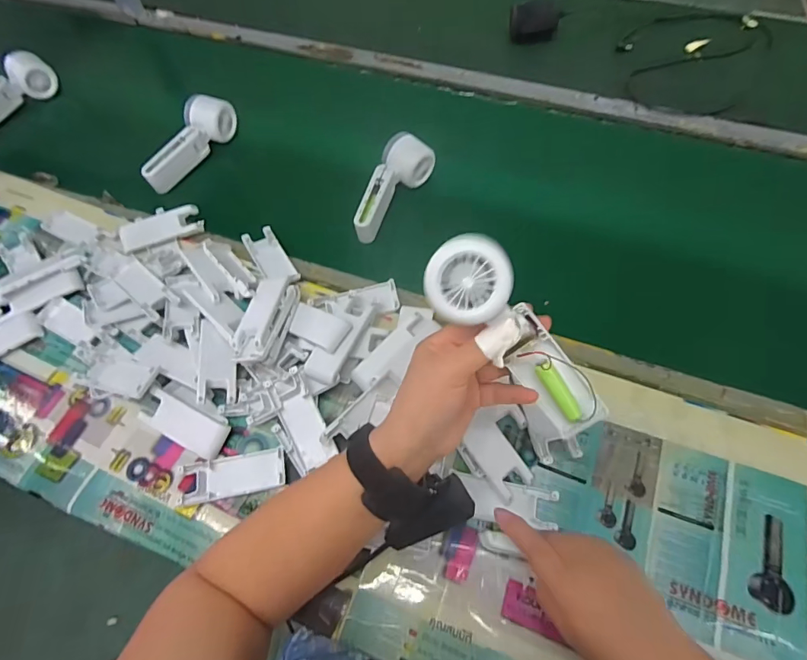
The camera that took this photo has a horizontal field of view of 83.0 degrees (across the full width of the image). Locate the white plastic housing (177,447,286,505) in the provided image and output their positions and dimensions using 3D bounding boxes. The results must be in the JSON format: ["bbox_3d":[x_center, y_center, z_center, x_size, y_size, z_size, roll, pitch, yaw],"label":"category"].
[{"bbox_3d":[-0.172,0.145,0.457,0.107,0.010,0.040,-9,62,-3],"label":"white plastic housing"}]

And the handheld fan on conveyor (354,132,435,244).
[{"bbox_3d":[-0.018,-0.190,0.612,0.063,0.048,0.158,24,66,14],"label":"handheld fan on conveyor"}]

